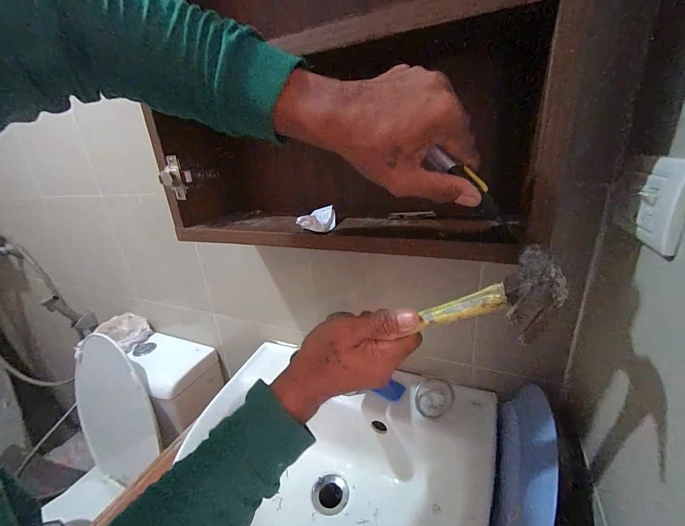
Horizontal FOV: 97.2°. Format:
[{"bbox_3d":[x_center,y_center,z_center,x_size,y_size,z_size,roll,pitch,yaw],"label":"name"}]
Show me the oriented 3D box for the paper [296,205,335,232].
[{"bbox_3d":[-0.035,-0.058,0.411,0.049,0.023,0.072,-4,20,1],"label":"paper"}]

